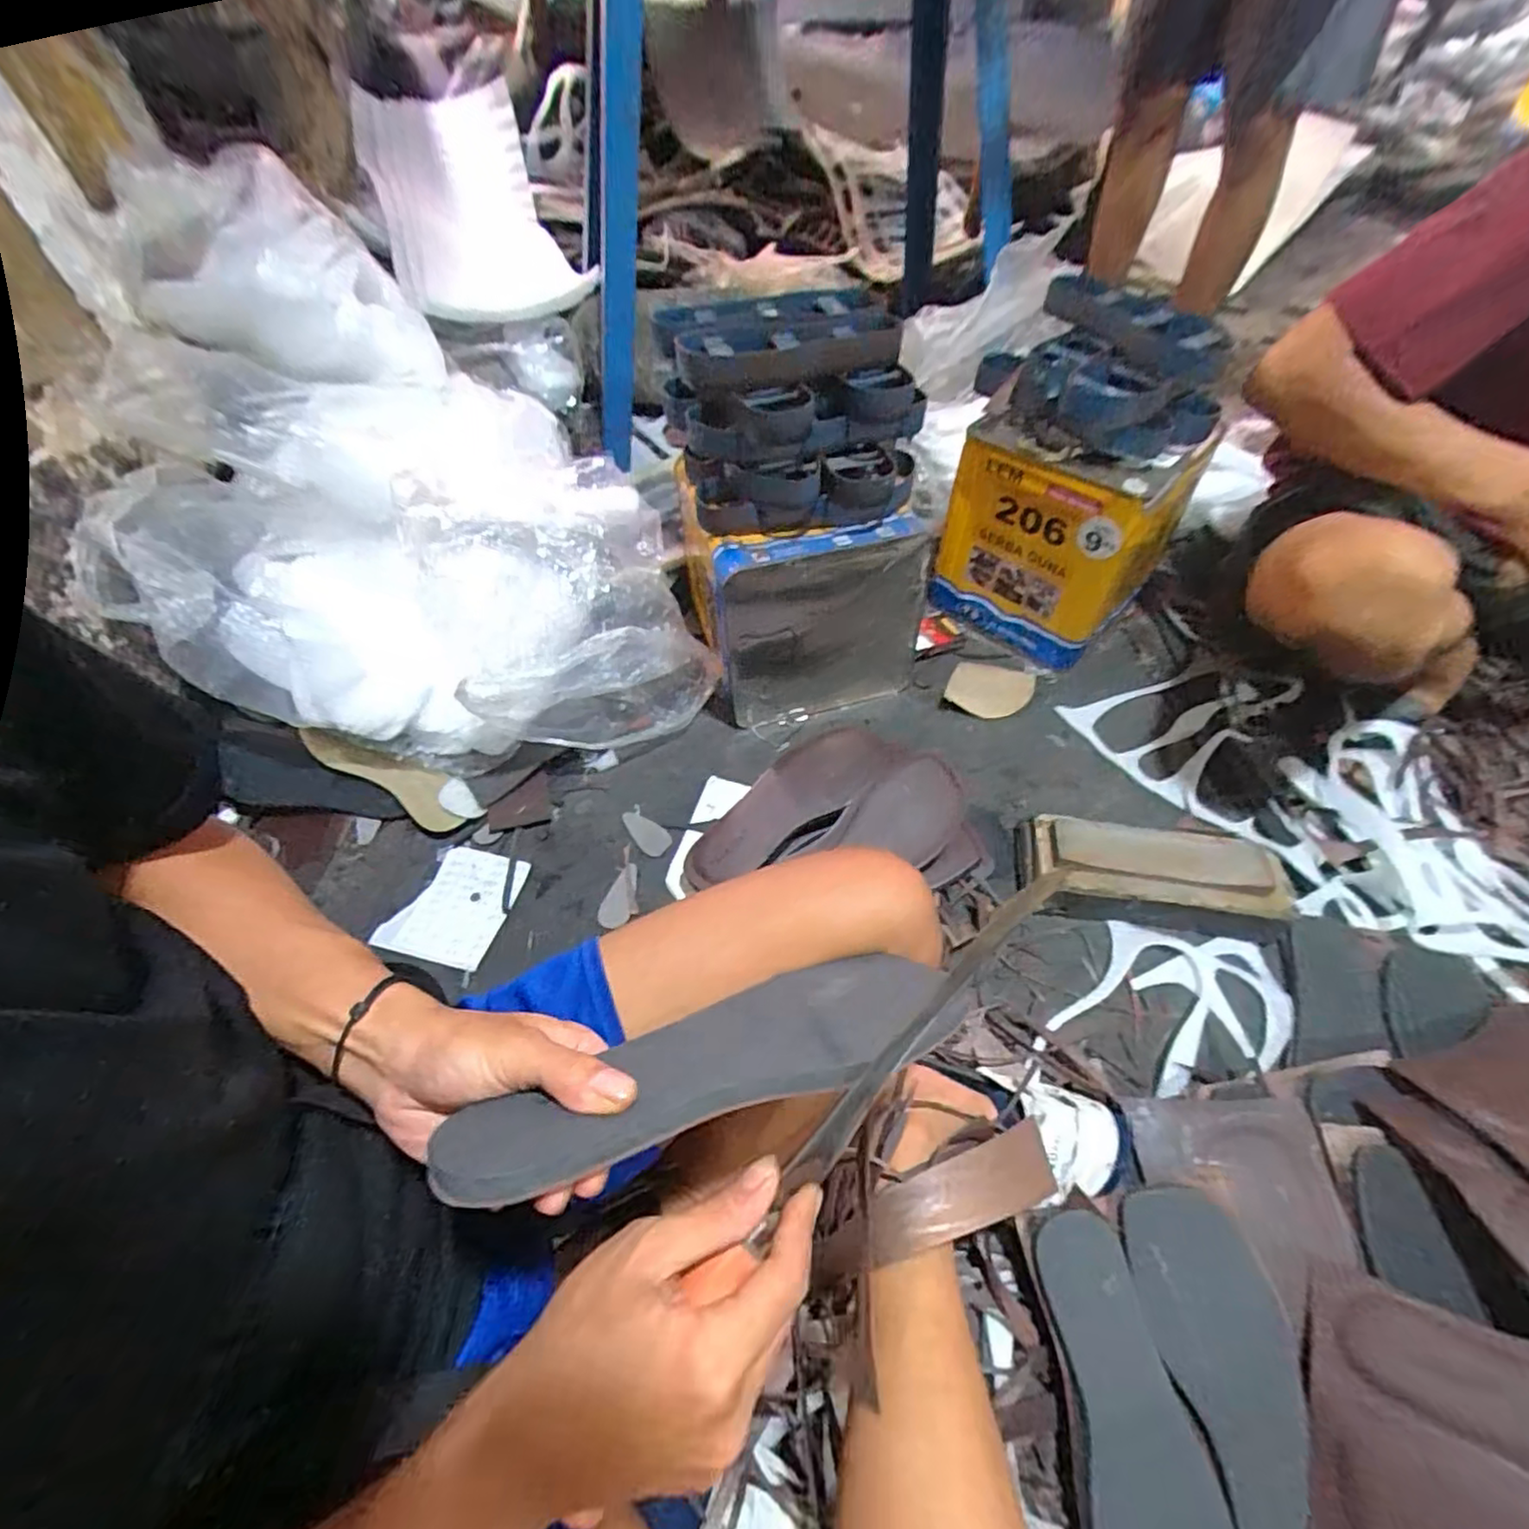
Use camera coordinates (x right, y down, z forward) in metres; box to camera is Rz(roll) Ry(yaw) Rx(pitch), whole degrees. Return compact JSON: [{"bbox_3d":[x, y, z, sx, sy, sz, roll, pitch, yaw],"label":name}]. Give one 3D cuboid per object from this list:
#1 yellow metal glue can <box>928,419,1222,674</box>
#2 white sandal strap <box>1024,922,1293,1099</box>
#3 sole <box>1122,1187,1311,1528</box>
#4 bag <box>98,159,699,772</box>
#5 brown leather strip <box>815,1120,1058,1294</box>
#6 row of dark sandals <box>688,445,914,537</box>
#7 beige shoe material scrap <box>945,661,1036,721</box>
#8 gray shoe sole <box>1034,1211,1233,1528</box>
[{"bbox_3d":[0.375,-0.302,0.860,0.237,0.248,0.177,36,62,26],"label":"yellow metal glue can"},{"bbox_3d":[0.362,0.218,0.602,0.237,0.022,0.160,10,48,5],"label":"white sandal strap"},{"bbox_3d":[0.313,0.412,0.424,0.081,0.011,0.232,-15,60,6],"label":"sole"},{"bbox_3d":[-0.420,-0.320,0.785,0.515,0.434,0.629,-22,55,-14],"label":"bag"},{"bbox_3d":[0.111,0.283,0.419,0.170,0.027,0.040,-18,54,-11],"label":"brown leather strip"},{"bbox_3d":[0.039,-0.315,0.716,0.251,0.068,0.132,0,53,3],"label":"row of dark sandals"},{"bbox_3d":[0.297,-0.103,0.861,0.100,0.021,0.100,20,56,17],"label":"beige shoe material scrap"},{"bbox_3d":[0.237,0.426,0.415,0.076,0.018,0.230,-11,56,13],"label":"gray shoe sole"}]

